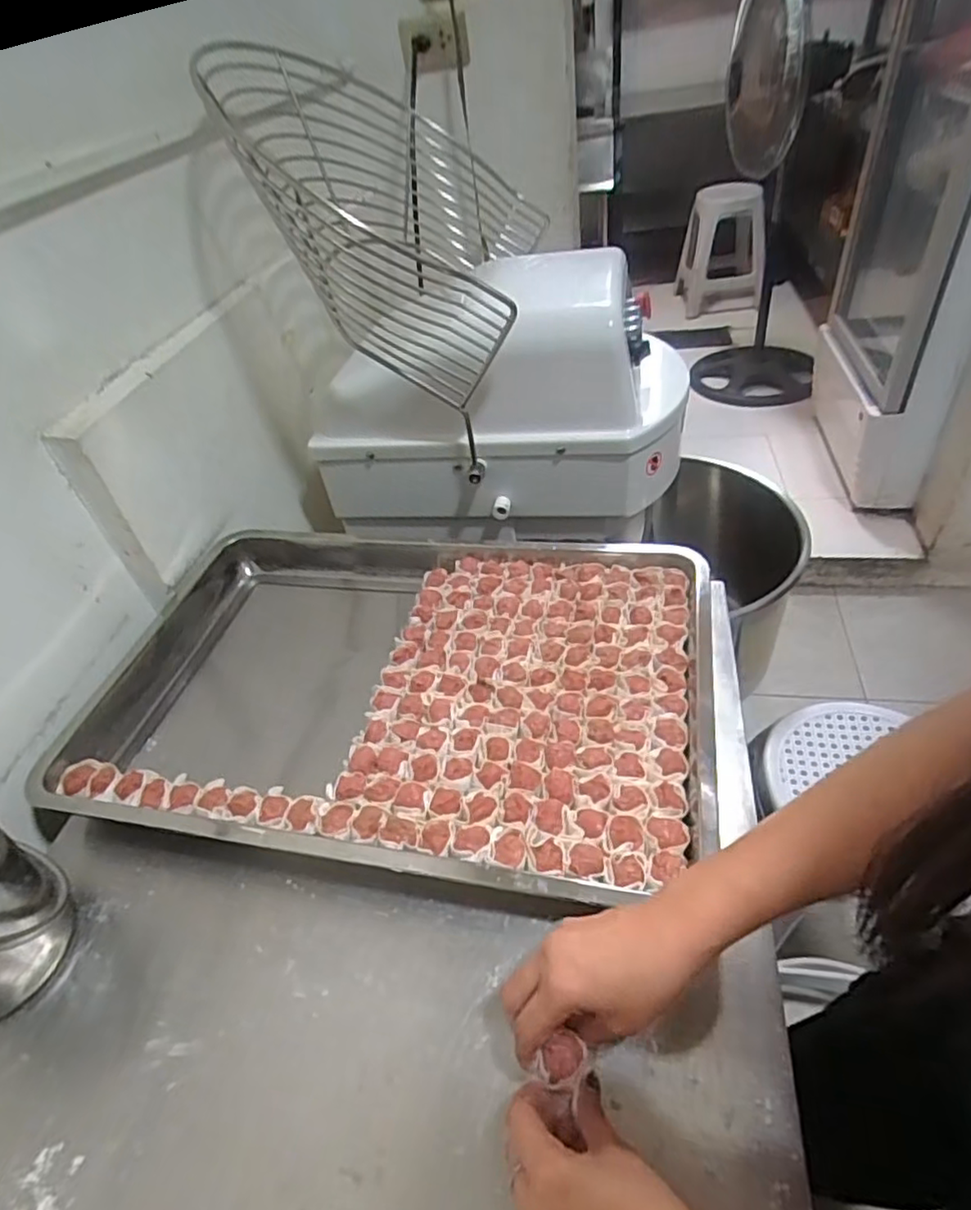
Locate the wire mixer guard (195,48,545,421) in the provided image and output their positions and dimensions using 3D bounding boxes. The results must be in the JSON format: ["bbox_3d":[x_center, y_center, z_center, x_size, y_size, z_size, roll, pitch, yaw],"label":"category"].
[{"bbox_3d":[-0.147,-0.543,0.914,0.415,0.215,0.540,22,48,-12],"label":"wire mixer guard"}]

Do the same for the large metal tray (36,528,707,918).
[{"bbox_3d":[-0.098,0.074,0.651,0.621,0.059,0.407,6,43,15],"label":"large metal tray"}]

